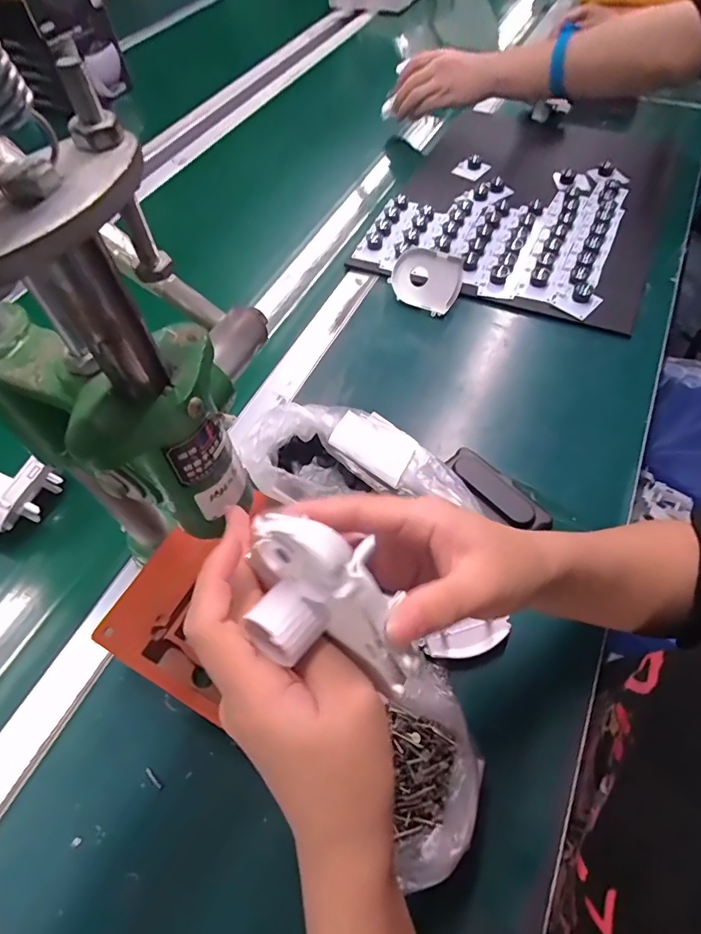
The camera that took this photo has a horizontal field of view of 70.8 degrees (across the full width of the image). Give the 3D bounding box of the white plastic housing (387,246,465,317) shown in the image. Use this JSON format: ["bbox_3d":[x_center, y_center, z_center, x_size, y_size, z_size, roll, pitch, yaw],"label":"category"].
[{"bbox_3d":[0.092,-0.228,0.597,0.083,0.067,0.015,28,23,8],"label":"white plastic housing"}]

